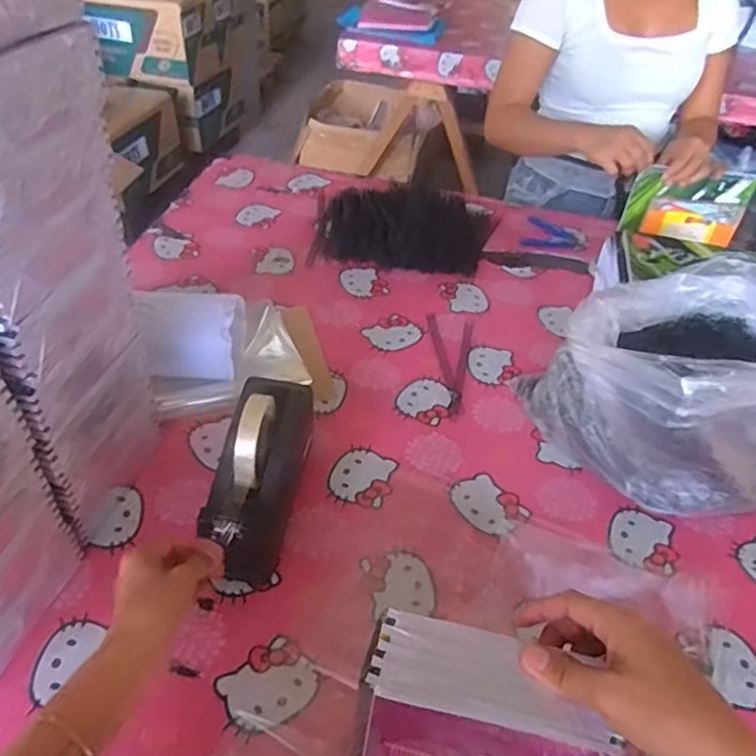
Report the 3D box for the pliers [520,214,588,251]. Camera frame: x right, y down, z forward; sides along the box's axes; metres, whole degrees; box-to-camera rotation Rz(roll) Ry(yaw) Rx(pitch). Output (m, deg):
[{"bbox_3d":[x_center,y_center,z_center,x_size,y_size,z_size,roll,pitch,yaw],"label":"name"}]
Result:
[{"bbox_3d":[0.323,-0.258,1.178,0.110,0.009,0.111,17,44,12],"label":"pliers"}]

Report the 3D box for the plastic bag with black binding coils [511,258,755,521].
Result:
[{"bbox_3d":[0.358,0.011,0.739,0.287,0.217,0.256,-16,47,-22],"label":"plastic bag with black binding coils"}]

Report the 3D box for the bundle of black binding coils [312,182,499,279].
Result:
[{"bbox_3d":[0.054,-0.274,1.128,0.323,0.058,0.237,5,43,-1],"label":"bundle of black binding coils"}]

